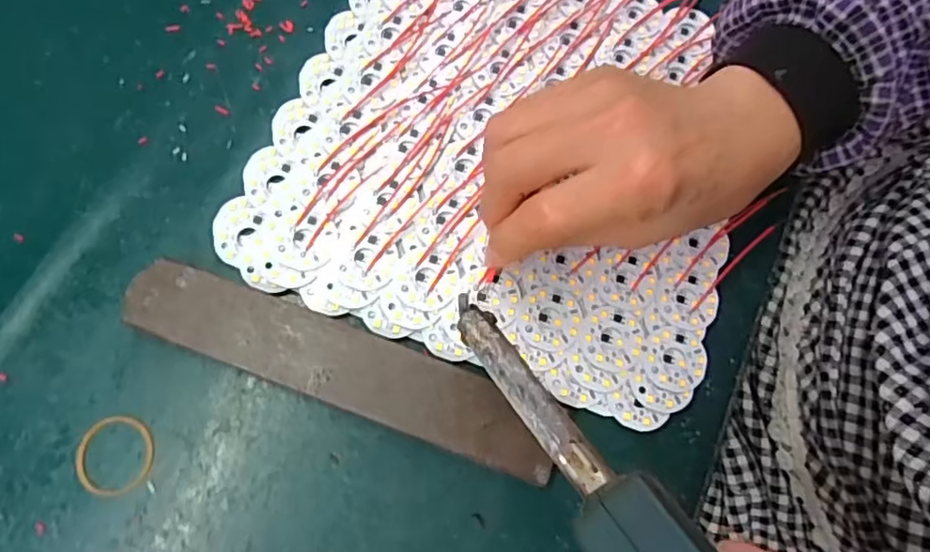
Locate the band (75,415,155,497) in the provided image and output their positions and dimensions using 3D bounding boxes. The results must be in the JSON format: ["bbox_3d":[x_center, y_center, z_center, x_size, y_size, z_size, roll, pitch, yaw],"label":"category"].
[{"bbox_3d":[-0.153,0.078,0.271,0.031,0.004,0.033,-1,73,-6],"label":"band"}]

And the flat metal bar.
[{"bbox_3d":[-0.054,0.039,0.283,0.195,0.011,0.038,21,72,2],"label":"flat metal bar"}]

